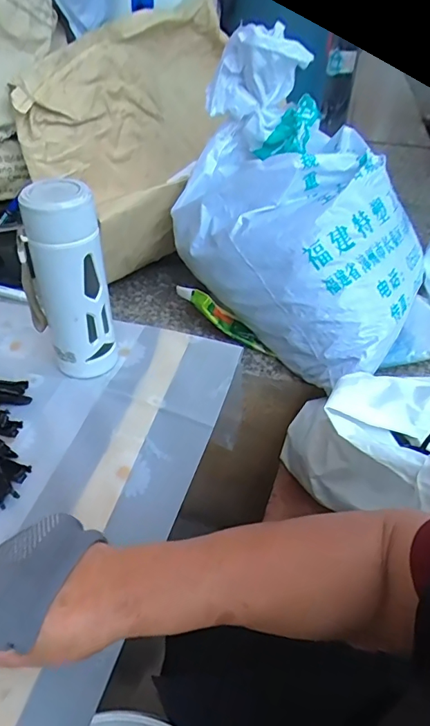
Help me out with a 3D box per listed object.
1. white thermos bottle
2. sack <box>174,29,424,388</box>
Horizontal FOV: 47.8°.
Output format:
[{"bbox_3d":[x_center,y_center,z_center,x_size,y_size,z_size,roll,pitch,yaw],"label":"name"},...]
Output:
[{"bbox_3d":[-0.154,-0.081,0.522,0.071,0.209,0.066,21,42,21],"label":"white thermos bottle"},{"bbox_3d":[0.137,-0.229,0.710,0.251,0.337,0.380,-29,49,-34],"label":"sack"}]

